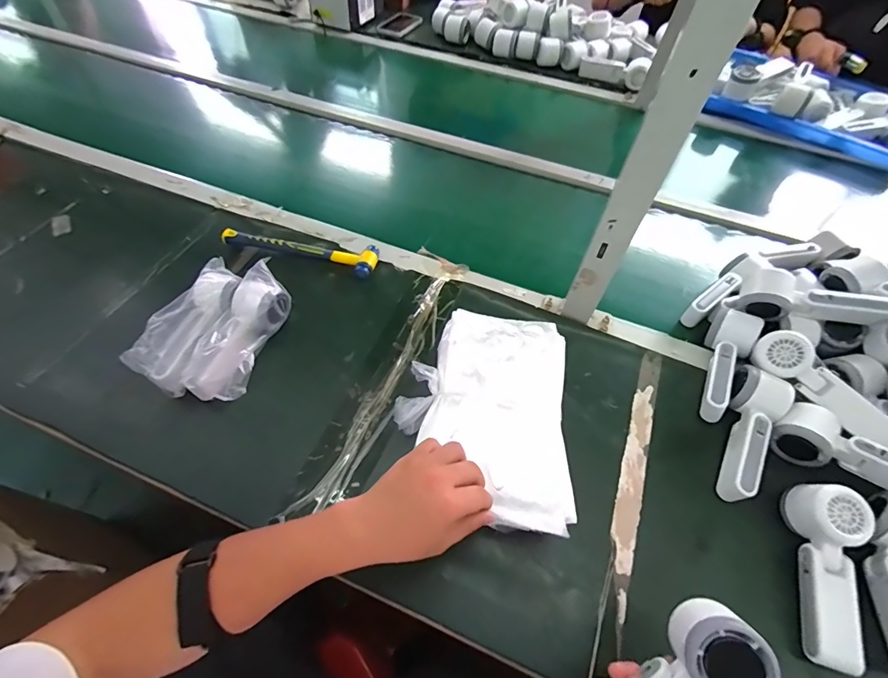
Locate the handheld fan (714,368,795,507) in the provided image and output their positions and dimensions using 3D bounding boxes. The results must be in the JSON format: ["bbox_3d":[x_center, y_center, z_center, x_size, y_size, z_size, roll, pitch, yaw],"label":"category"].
[{"bbox_3d":[0.355,0.111,0.499,0.058,0.050,0.162,32,62,17],"label":"handheld fan"}]

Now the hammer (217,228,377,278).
[{"bbox_3d":[-0.221,-0.150,0.658,0.242,0.023,0.061,15,58,8],"label":"hammer"}]

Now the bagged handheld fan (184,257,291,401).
[{"bbox_3d":[-0.257,-0.007,0.541,0.055,0.067,0.179,15,58,7],"label":"bagged handheld fan"}]

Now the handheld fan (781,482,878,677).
[{"bbox_3d":[0.387,0.232,0.417,0.051,0.059,0.160,15,58,7],"label":"handheld fan"}]

